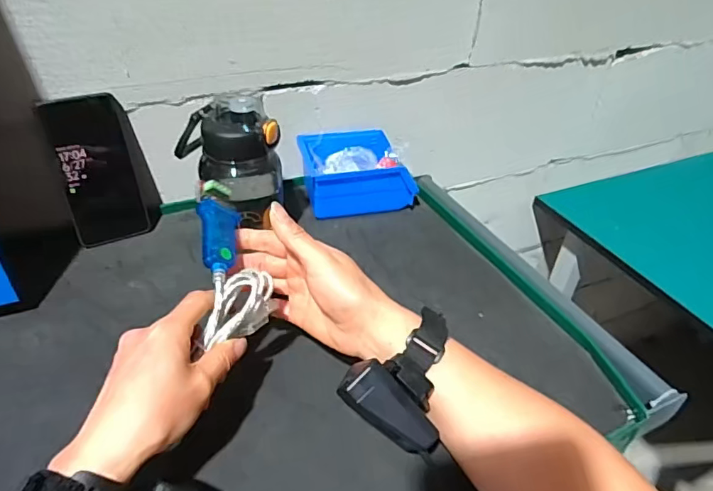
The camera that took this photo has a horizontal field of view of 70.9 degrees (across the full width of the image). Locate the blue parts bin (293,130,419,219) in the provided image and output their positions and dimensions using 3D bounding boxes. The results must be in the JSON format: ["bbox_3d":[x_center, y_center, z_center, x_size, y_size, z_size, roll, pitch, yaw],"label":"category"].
[{"bbox_3d":[-0.002,-0.096,0.650,0.134,0.064,0.110,-6,38,-11],"label":"blue parts bin"}]

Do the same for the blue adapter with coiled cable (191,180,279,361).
[{"bbox_3d":[-0.102,0.009,0.399,0.056,0.026,0.135,-9,72,-15],"label":"blue adapter with coiled cable"}]

